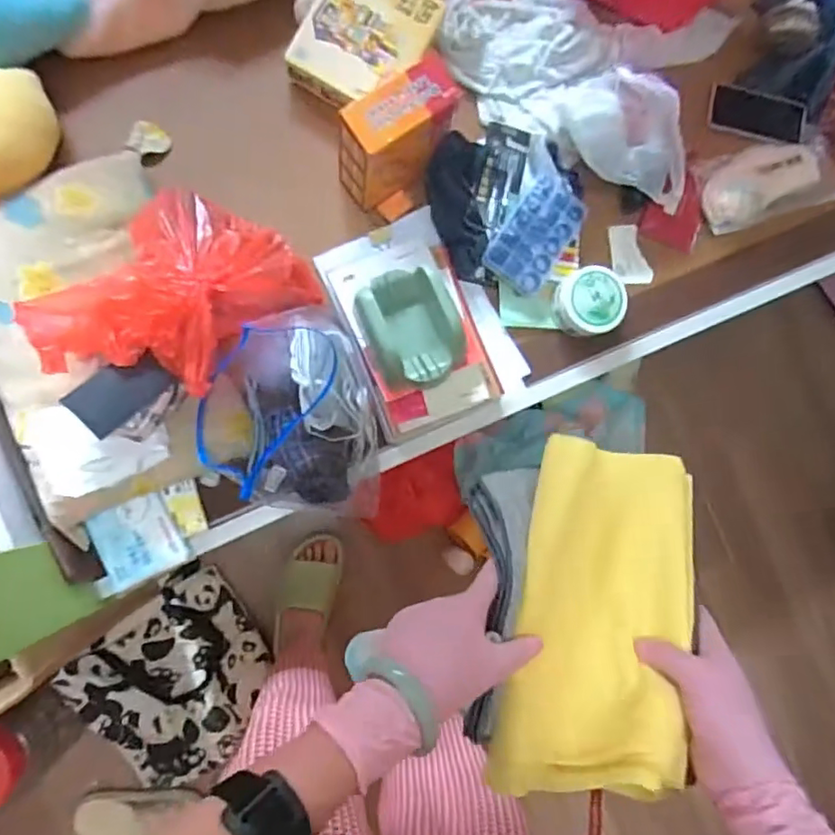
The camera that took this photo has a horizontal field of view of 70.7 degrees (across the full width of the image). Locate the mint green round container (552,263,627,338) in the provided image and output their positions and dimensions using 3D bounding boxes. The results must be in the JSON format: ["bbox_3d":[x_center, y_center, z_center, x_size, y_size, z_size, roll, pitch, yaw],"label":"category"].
[{"bbox_3d":[0.254,-0.170,0.882,0.098,0.075,0.097,1,85,-8],"label":"mint green round container"}]

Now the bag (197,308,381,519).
[{"bbox_3d":[-0.160,-0.019,0.749,0.226,0.142,0.269,2,84,-8],"label":"bag"}]

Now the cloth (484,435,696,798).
[{"bbox_3d":[0.148,0.157,0.467,0.139,0.058,0.274,17,75,-6],"label":"cloth"}]

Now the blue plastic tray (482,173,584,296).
[{"bbox_3d":[0.180,-0.276,0.883,0.090,0.013,0.176,36,81,-3],"label":"blue plastic tray"}]

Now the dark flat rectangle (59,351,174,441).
[{"bbox_3d":[-0.342,-0.030,0.678,0.105,0.009,0.060,-48,120,-25],"label":"dark flat rectangle"}]

